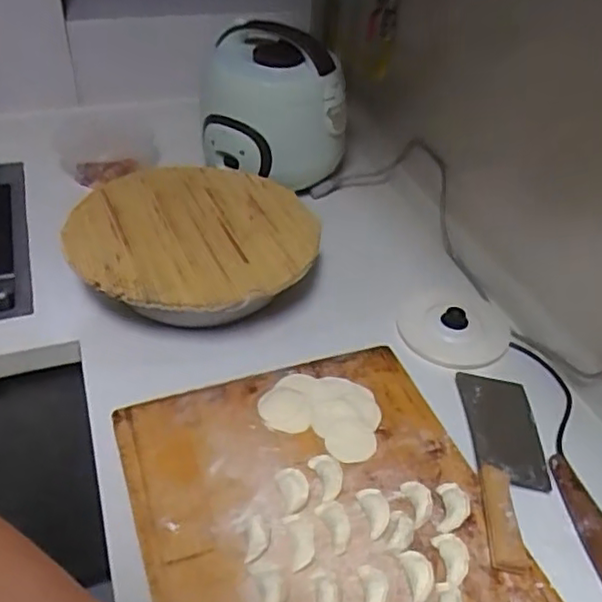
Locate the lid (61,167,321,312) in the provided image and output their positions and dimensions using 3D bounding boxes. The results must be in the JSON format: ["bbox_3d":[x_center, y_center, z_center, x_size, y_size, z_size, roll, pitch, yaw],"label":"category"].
[{"bbox_3d":[-0.143,-0.097,0.867,0.320,0.020,0.303,3,39,-3],"label":"lid"}]

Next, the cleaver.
[{"bbox_3d":[0.232,0.168,0.698,0.088,0.031,0.270,5,41,2],"label":"cleaver"}]

